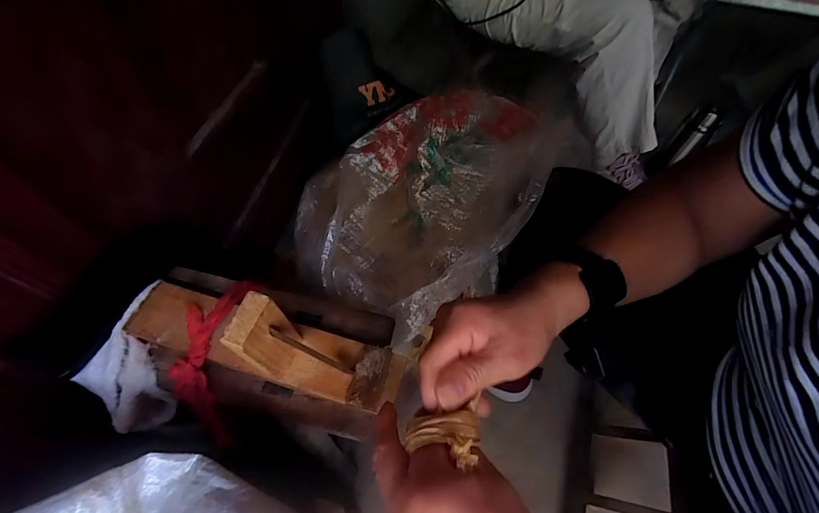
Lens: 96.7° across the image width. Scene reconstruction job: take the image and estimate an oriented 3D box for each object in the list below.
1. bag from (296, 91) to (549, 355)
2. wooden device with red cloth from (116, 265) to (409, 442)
[{"bbox_3d":[0.025,-0.078,0.477,0.247,0.165,0.315,34,63,17],"label":"bag"},{"bbox_3d":[-0.144,0.063,0.334,0.282,0.129,0.128,11,58,4],"label":"wooden device with red cloth"}]

